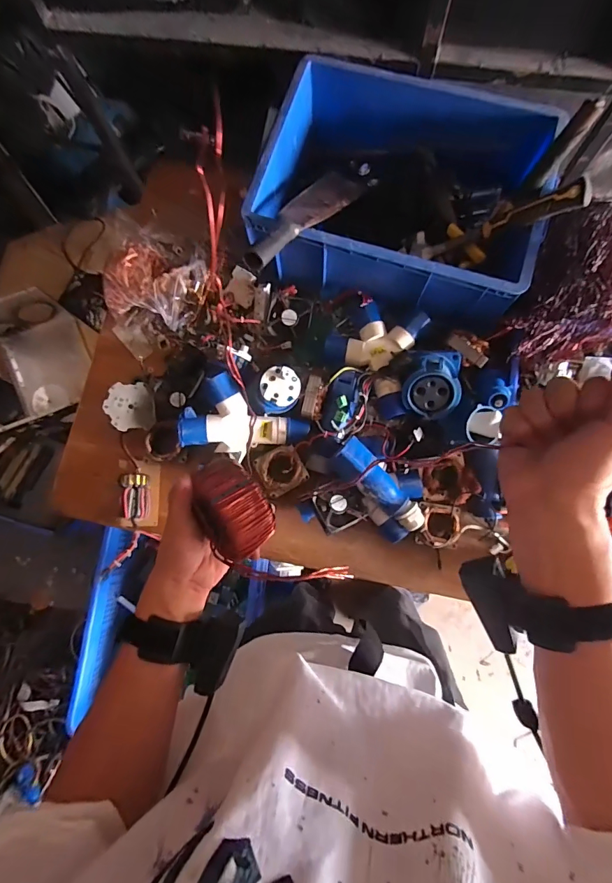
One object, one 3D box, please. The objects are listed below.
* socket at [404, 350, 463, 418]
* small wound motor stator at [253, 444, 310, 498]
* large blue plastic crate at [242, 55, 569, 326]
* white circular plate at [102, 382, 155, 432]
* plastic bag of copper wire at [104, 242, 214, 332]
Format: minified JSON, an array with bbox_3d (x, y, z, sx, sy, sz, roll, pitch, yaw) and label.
[{"bbox_3d":[0.224,-0.108,0.713,0.098,0.062,0.126,13,80,4],"label":"socket"},{"bbox_3d":[-0.047,0.051,0.742,0.080,0.021,0.078,-29,80,-4],"label":"small wound motor stator"},{"bbox_3d":[0.174,-0.456,0.762,0.464,0.165,0.394,17,80,4],"label":"large blue plastic crate"},{"bbox_3d":[-0.318,-0.063,0.737,0.083,0.007,0.083,3,84,-34],"label":"white circular plate"},{"bbox_3d":[-0.293,-0.315,0.803,0.188,0.070,0.150,18,80,5],"label":"plastic bag of copper wire"}]

